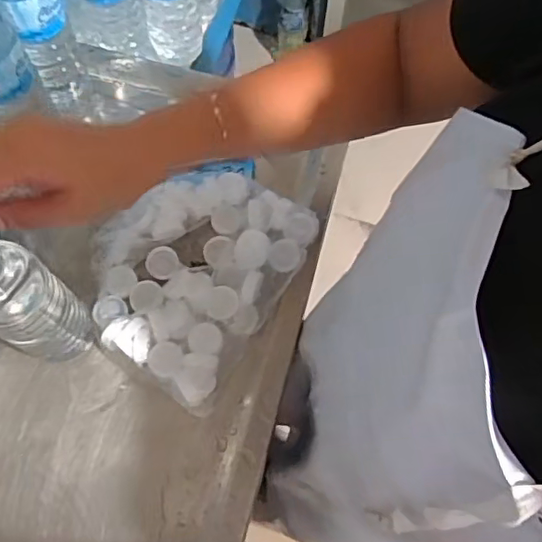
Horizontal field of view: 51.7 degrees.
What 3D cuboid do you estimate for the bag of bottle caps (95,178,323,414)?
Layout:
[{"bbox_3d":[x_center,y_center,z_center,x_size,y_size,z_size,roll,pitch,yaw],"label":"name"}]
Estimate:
[{"bbox_3d":[-0.079,-0.007,0.541,0.181,0.037,0.214,30,72,9],"label":"bag of bottle caps"}]

